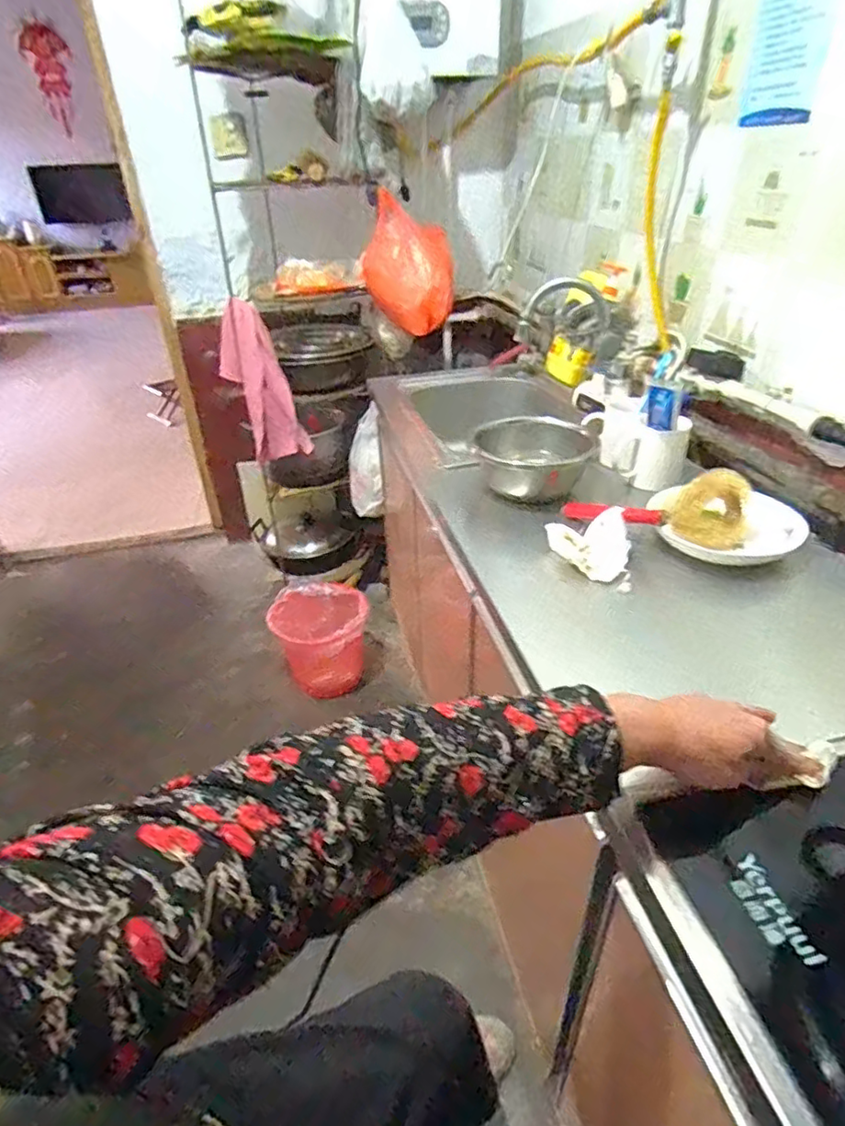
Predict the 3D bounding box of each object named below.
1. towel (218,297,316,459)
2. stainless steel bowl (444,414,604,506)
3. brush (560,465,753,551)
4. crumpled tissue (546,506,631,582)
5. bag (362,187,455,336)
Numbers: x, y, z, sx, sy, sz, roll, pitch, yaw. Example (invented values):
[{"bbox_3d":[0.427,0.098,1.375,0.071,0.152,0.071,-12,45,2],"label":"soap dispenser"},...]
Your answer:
[{"bbox_3d":[-0.422,-0.466,1.596,0.197,0.390,0.064,-7,34,-6],"label":"towel"},{"bbox_3d":[0.156,-0.165,0.925,0.188,0.095,0.148,-3,33,-1],"label":"stainless steel bowl"},{"bbox_3d":[0.304,-0.070,0.769,0.211,0.090,0.077,12,36,21],"label":"brush"},{"bbox_3d":[0.205,-0.024,0.746,0.100,0.050,0.082,5,34,11],"label":"crumpled tissue"},{"bbox_3d":[-0.041,-0.731,1.487,0.153,0.255,0.238,-18,36,-22],"label":"bag"}]

